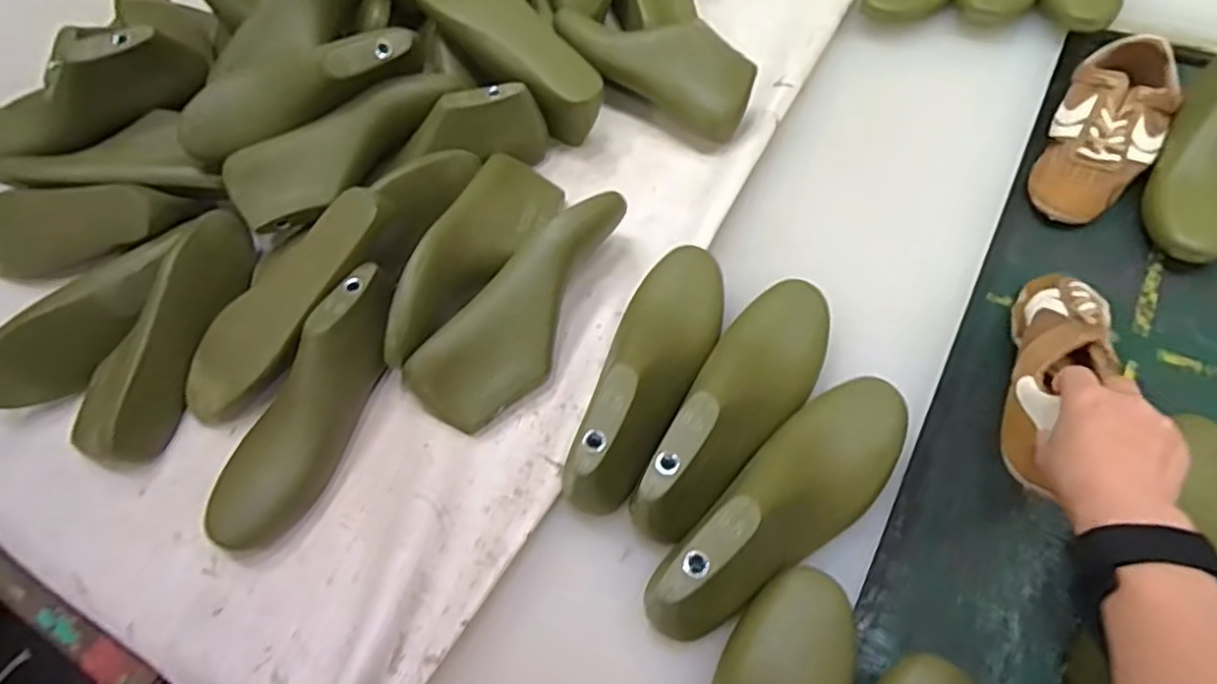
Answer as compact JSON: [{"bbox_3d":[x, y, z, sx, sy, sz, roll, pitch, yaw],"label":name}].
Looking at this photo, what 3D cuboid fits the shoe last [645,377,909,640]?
[{"bbox_3d":[0.128,0.108,0.474,0.077,0.073,0.246,39,69,25],"label":"shoe last"}]

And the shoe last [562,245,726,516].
[{"bbox_3d":[0.039,0.013,0.549,0.080,0.082,0.260,13,61,14],"label":"shoe last"}]

